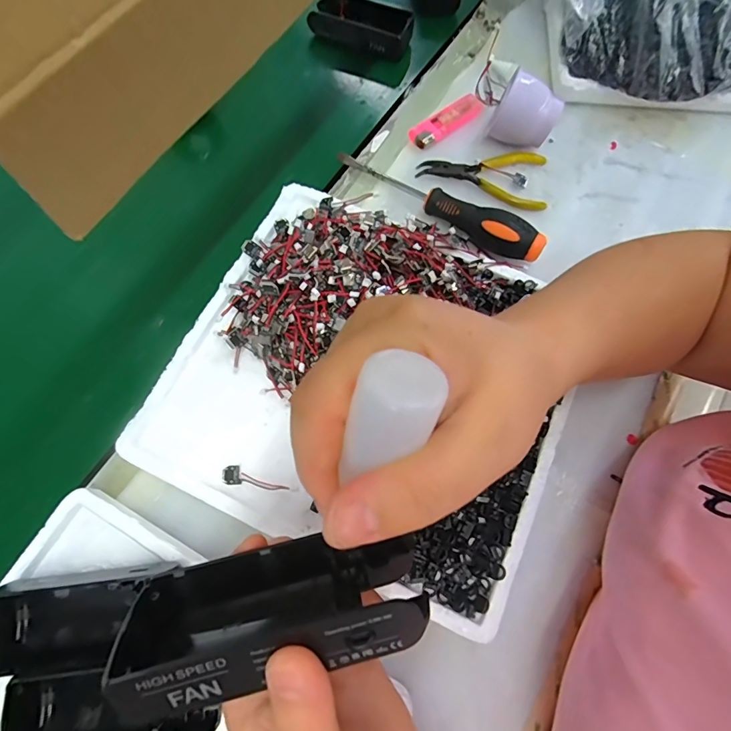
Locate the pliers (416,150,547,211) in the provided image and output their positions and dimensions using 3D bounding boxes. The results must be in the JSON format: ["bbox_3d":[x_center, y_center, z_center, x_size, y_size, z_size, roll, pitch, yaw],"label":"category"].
[{"bbox_3d":[0.109,-0.180,0.383,0.117,0.009,0.059,14,71,4],"label":"pliers"}]

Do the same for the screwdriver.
[{"bbox_3d":[0.062,-0.145,0.357,0.192,0.028,0.027,34,73,10],"label":"screwdriver"}]

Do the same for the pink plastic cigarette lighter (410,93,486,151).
[{"bbox_3d":[0.078,-0.230,0.397,0.078,0.017,0.022,-32,74,-11],"label":"pink plastic cigarette lighter"}]

